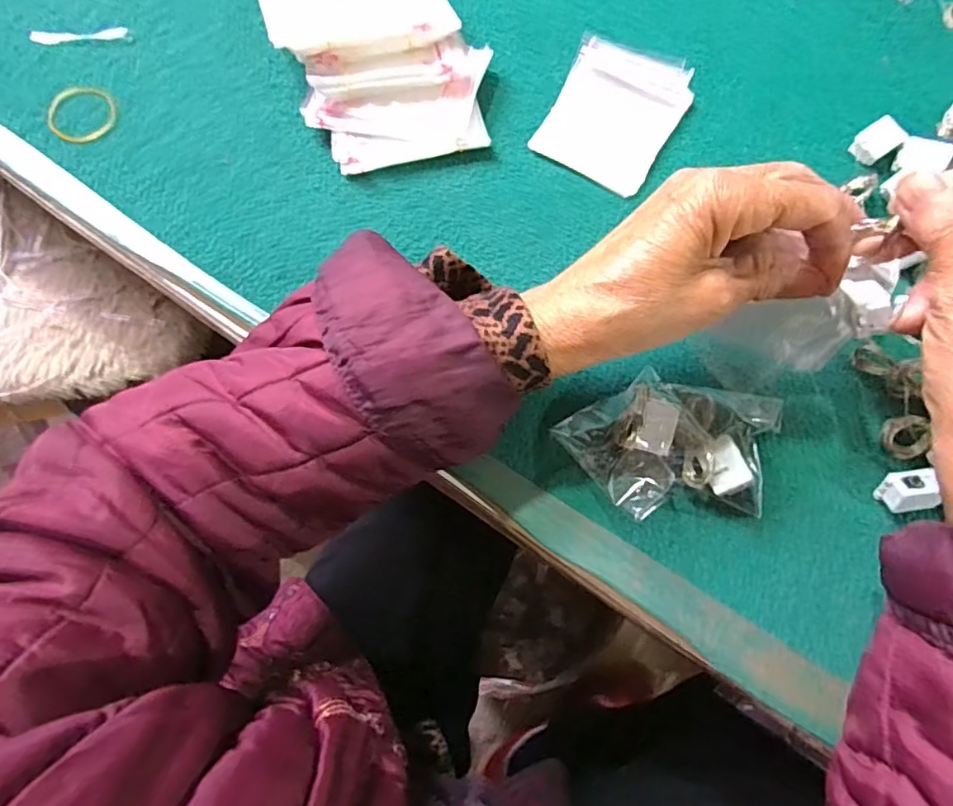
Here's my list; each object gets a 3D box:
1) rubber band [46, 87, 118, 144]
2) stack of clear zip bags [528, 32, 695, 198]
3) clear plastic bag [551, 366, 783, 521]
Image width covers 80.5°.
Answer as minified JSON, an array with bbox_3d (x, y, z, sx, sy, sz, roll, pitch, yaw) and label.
[{"bbox_3d":[-0.254,-0.187,0.362,0.040,0.004,0.042,0,72,-1],"label":"rubber band"},{"bbox_3d":[0.090,-0.191,0.367,0.079,0.005,0.114,28,74,8],"label":"stack of clear zip bags"},{"bbox_3d":[0.097,0.019,0.285,0.097,0.030,0.073,23,74,7],"label":"clear plastic bag"}]

